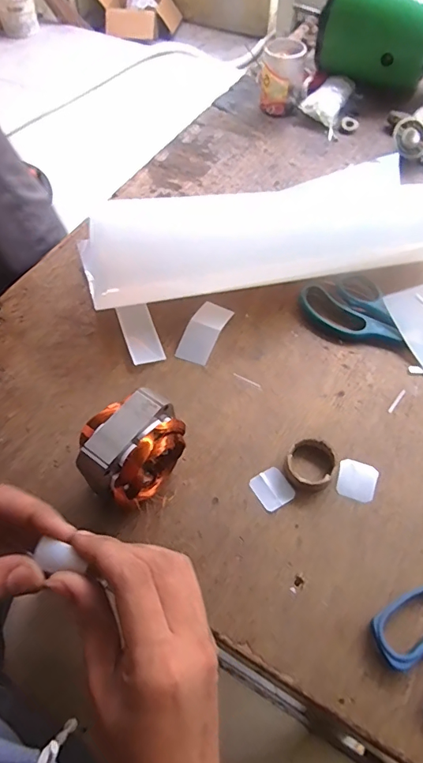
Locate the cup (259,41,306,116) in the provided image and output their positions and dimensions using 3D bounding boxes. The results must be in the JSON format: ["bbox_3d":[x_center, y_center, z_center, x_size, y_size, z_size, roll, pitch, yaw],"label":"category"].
[{"bbox_3d":[0.104,-0.441,0.660,0.060,0.072,0.060,7,59,6],"label":"cup"}]

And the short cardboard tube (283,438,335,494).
[{"bbox_3d":[0.082,0.070,0.381,0.039,0.014,0.041,-1,58,1],"label":"short cardboard tube"}]

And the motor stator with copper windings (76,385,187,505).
[{"bbox_3d":[-0.061,0.053,0.351,0.053,0.072,0.077,32,64,19],"label":"motor stator with copper windings"}]

